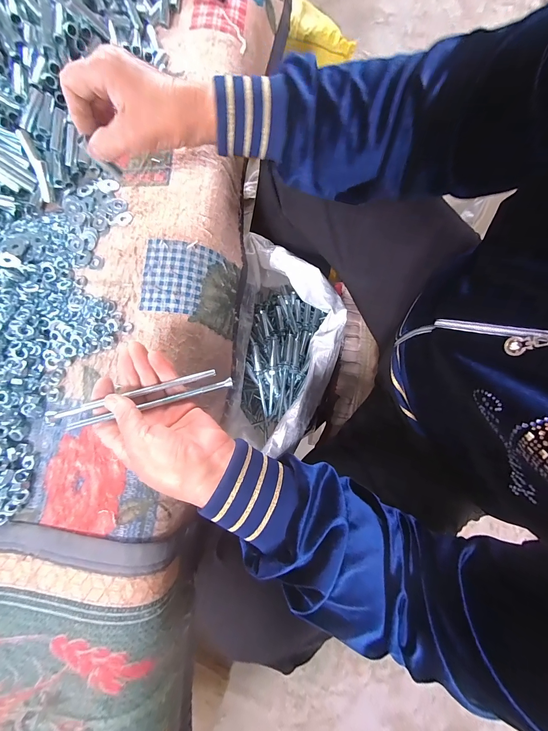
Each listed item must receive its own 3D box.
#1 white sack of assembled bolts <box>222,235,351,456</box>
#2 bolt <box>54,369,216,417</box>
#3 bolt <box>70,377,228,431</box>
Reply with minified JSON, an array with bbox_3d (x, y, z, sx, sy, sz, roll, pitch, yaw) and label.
[{"bbox_3d":[0.019,-0.026,0.502,0.151,0.209,0.312,5,80,1],"label":"white sack of assembled bolts"},{"bbox_3d":[-0.122,0.025,0.265,0.138,0.006,0.007,-16,80,-11],"label":"bolt"},{"bbox_3d":[-0.109,0.035,0.269,0.145,0.004,0.008,-15,80,-13],"label":"bolt"}]

